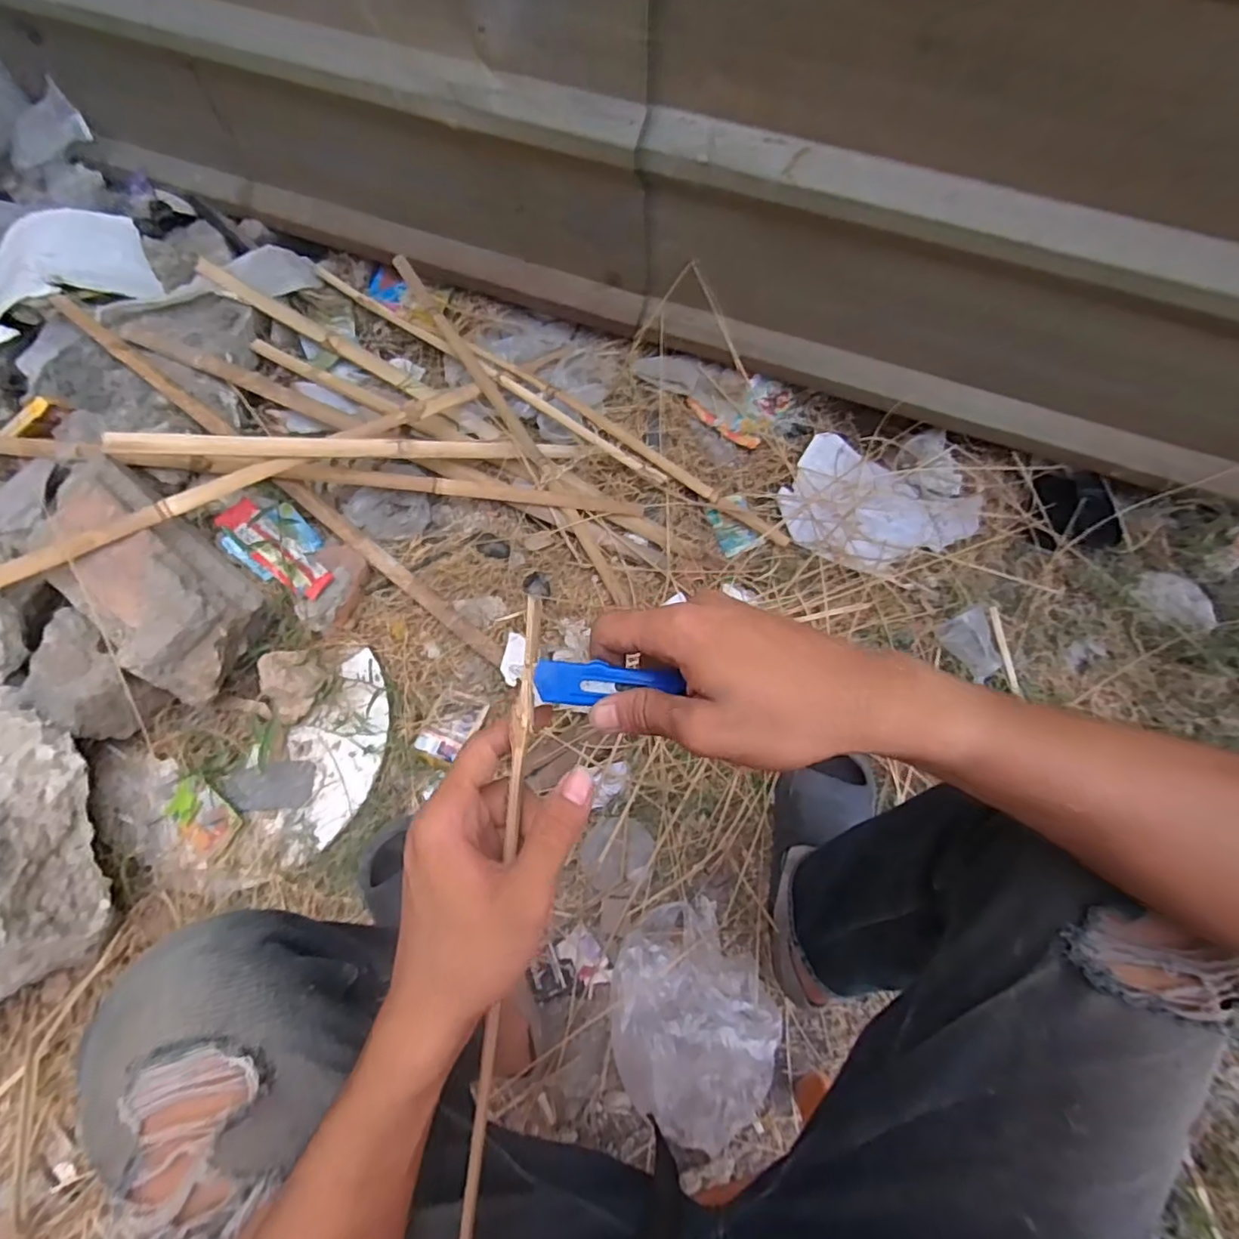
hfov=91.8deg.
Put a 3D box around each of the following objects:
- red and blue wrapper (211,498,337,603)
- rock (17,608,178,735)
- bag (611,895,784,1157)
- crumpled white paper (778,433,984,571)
[{"bbox_3d":[-0.488,-0.098,0.873,0.202,0.040,0.106,41,75,13],"label":"red and blue wrapper"},{"bbox_3d":[-0.653,0.074,0.743,0.143,0.090,0.107,41,75,13],"label":"rock"},{"bbox_3d":[0.080,0.454,0.686,0.184,0.079,0.221,-20,72,-7],"label":"bag"},{"bbox_3d":[0.383,-0.163,0.909,0.263,0.048,0.196,32,73,10],"label":"crumpled white paper"}]

